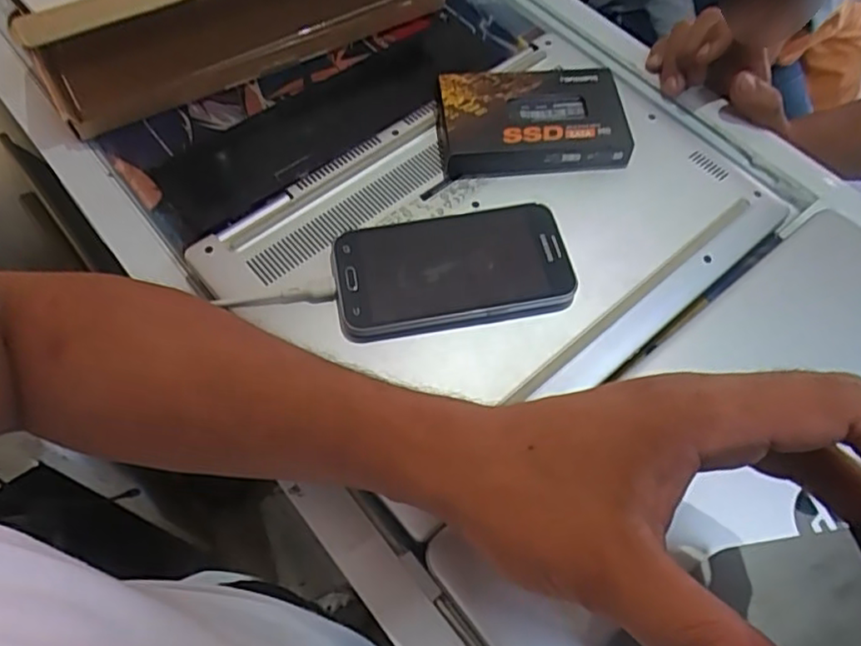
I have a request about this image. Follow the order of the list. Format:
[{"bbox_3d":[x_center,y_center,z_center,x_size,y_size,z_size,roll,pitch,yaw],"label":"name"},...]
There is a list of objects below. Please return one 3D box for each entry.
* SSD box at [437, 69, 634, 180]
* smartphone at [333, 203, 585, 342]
[{"bbox_3d":[0.065,-0.130,0.400,0.118,0.026,0.068,-6,62,-4],"label":"SSD box"},{"bbox_3d":[0.012,-0.032,0.350,0.129,0.013,0.068,-9,62,-6],"label":"smartphone"}]

